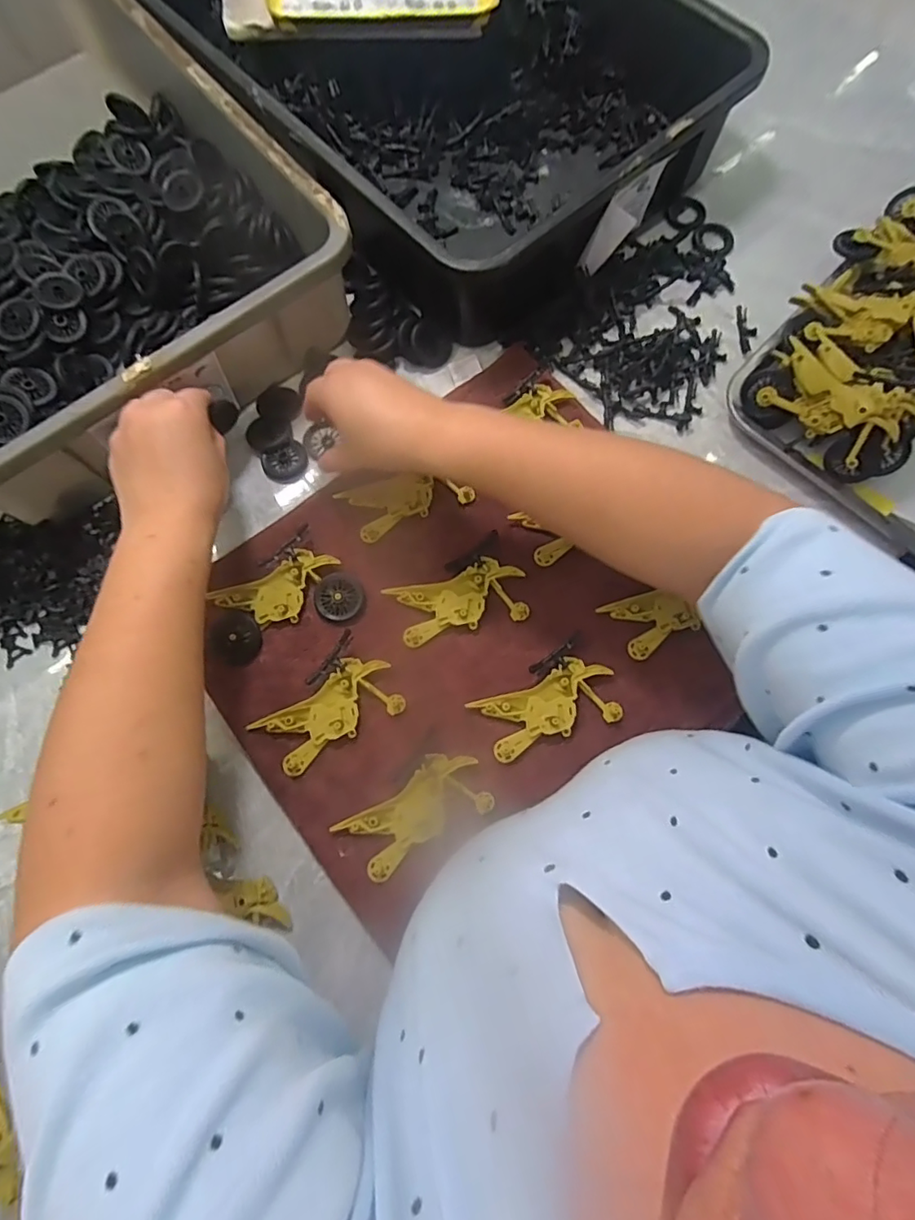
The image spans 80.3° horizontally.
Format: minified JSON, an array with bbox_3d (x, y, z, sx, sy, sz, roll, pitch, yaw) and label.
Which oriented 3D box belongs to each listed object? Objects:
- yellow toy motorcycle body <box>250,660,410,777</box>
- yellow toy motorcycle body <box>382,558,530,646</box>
[{"bbox_3d":[-0.095,0.076,0.398,0.103,0.009,0.050,-31,76,-8],"label":"yellow toy motorcycle body"},{"bbox_3d":[0.002,-0.008,0.419,0.099,0.008,0.051,-13,74,-3],"label":"yellow toy motorcycle body"}]

